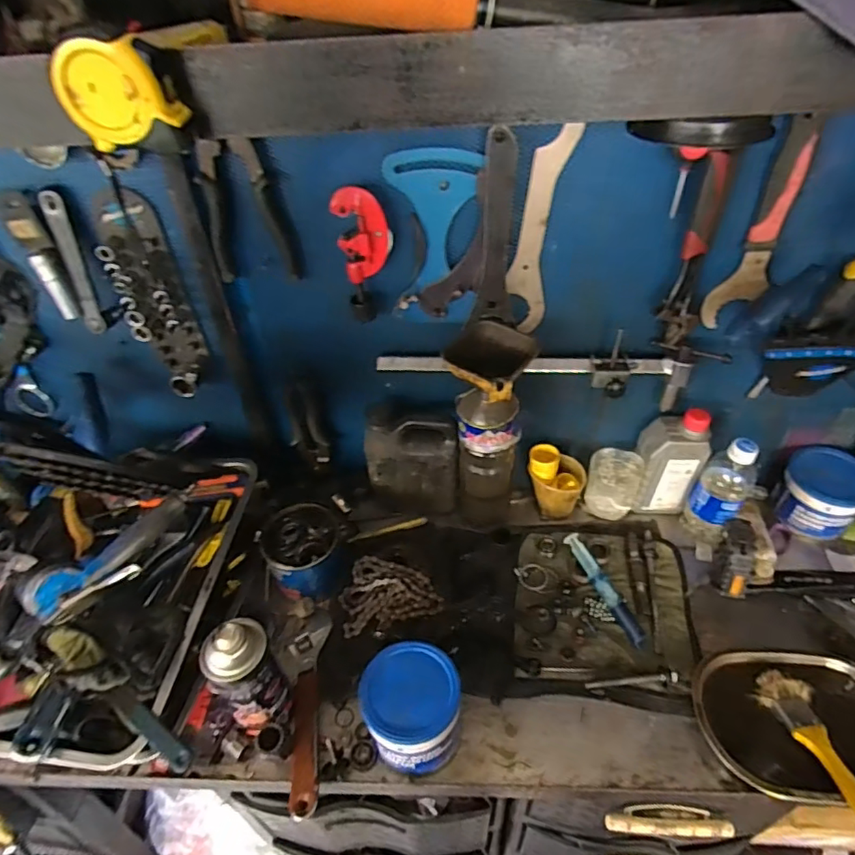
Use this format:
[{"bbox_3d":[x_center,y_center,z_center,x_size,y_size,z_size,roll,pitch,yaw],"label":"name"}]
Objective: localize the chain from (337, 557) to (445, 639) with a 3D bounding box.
[{"bbox_3d":[-0.052,0.217,0.733,0.129,0.040,0.087,-11,43,-8],"label":"chain"}]

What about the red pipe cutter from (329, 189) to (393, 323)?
[{"bbox_3d":[-0.069,-0.192,0.618,0.059,0.144,0.028,-5,42,-2],"label":"red pipe cutter"}]

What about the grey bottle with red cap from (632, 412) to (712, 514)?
[{"bbox_3d":[0.344,0.051,0.784,0.079,0.181,0.050,0,42,3],"label":"grey bottle with red cap"}]

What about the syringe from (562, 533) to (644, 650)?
[{"bbox_3d":[0.234,0.208,0.722,0.026,0.023,0.161,-18,44,-15],"label":"syringe"}]

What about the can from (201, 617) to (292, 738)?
[{"bbox_3d":[-0.186,0.266,0.573,0.065,0.184,0.054,-31,49,-27],"label":"can"}]

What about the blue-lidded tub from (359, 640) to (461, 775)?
[{"bbox_3d":[-0.016,0.302,0.593,0.099,0.099,0.104,-2,42,2],"label":"blue-lidded tub"}]

